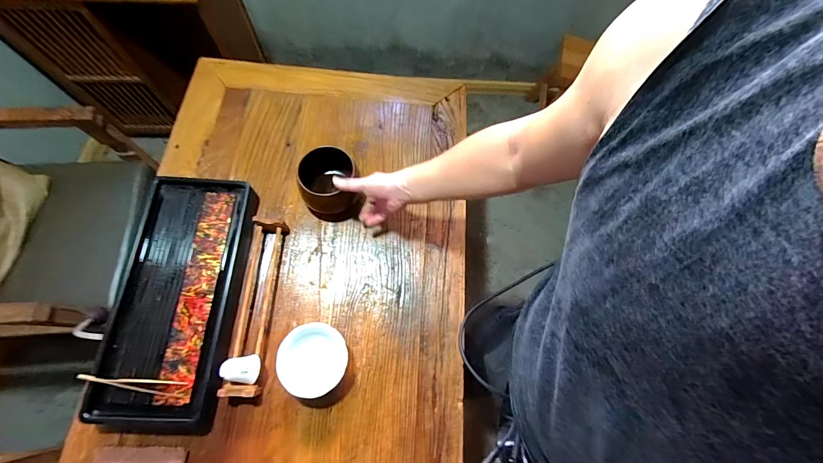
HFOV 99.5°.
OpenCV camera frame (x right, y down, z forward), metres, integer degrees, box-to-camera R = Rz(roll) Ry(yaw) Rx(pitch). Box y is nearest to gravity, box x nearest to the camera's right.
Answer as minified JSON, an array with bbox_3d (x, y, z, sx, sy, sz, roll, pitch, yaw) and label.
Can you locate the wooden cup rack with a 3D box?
[{"bbox_3d":[-0.312,0.141,0.698,0.074,0.054,0.345,2,68,-1],"label":"wooden cup rack"}]

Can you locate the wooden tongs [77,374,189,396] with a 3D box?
[{"bbox_3d":[-0.479,0.263,0.596,0.170,0.027,0.024,5,68,0],"label":"wooden tongs"}]

